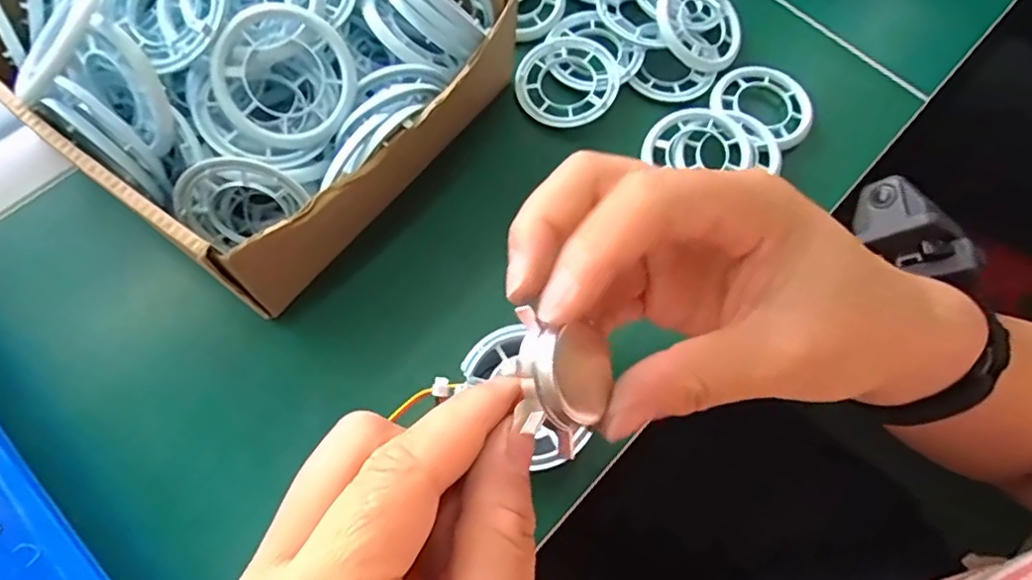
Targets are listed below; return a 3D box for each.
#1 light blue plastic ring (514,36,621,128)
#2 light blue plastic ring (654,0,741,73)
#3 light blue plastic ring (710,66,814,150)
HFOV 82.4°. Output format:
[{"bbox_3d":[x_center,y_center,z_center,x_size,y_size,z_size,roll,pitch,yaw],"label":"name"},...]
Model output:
[{"bbox_3d":[0.029,-0.119,0.332,0.057,0.007,0.055,1,68,-3],"label":"light blue plastic ring"},{"bbox_3d":[0.106,-0.154,0.345,0.051,0.009,0.055,4,77,-16],"label":"light blue plastic ring"},{"bbox_3d":[0.142,-0.107,0.337,0.056,0.011,0.044,32,70,10],"label":"light blue plastic ring"}]

